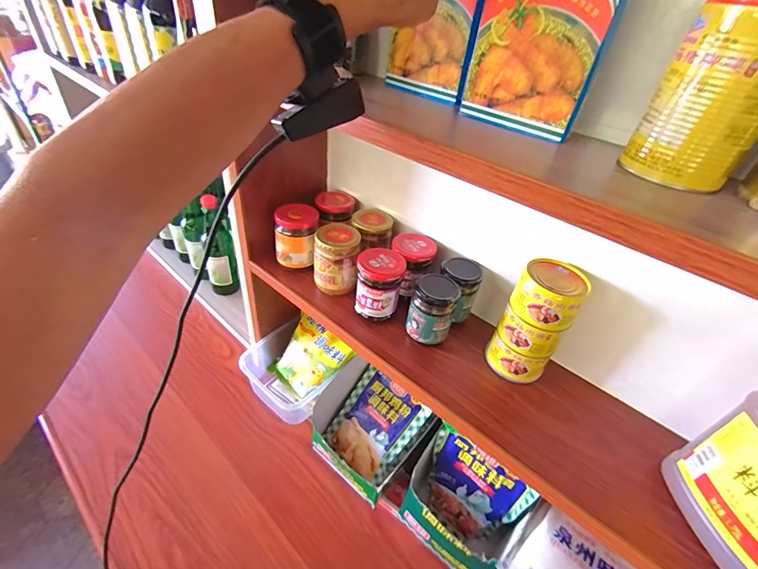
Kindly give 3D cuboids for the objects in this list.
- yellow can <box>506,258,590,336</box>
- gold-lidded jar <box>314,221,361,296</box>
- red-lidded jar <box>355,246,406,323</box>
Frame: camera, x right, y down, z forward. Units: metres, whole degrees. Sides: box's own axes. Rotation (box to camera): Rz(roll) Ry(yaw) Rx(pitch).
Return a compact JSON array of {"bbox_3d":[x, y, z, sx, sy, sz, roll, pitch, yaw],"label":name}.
[{"bbox_3d":[0.195,0.012,0.413,0.068,0.054,0.064,5,39,-4],"label":"yellow can"},{"bbox_3d":[-0.065,-0.038,0.541,0.068,0.086,0.065,5,39,-3],"label":"gold-lidded jar"},{"bbox_3d":[0.000,0.002,0.508,0.061,0.090,0.060,5,39,-4],"label":"red-lidded jar"}]

